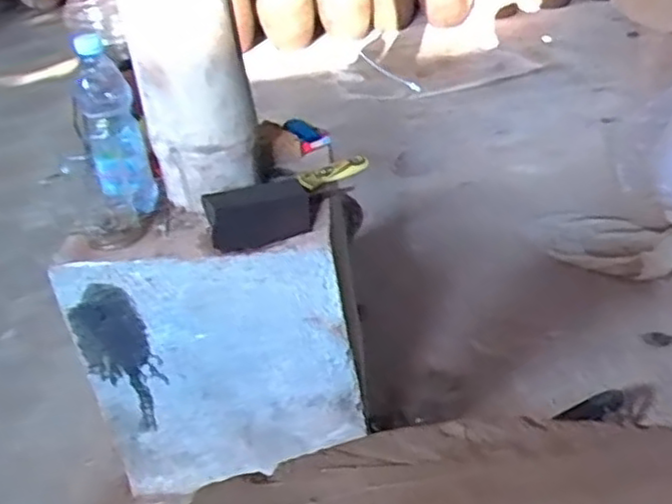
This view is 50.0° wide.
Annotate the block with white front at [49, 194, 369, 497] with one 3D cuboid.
[{"bbox_3d":[-0.153,0.153,1.007,0.354,0.415,0.107,-9,32,-2],"label":"block with white front"}]

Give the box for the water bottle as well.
[{"bbox_3d":[-0.279,-0.157,0.899,0.064,0.216,0.060,-14,32,-12],"label":"water bottle"}]

